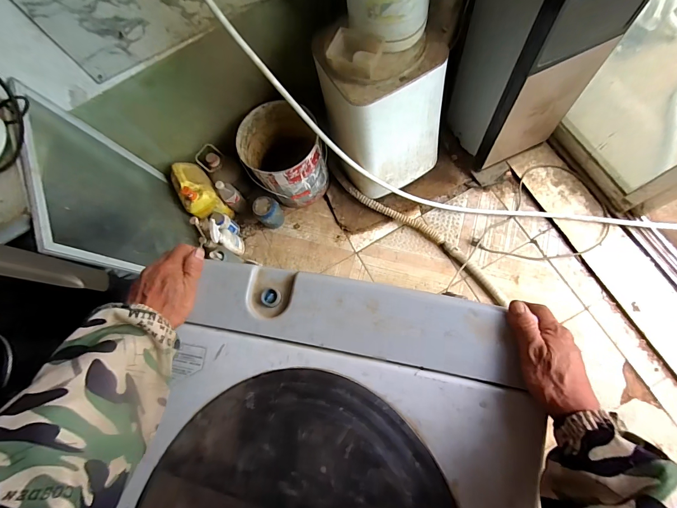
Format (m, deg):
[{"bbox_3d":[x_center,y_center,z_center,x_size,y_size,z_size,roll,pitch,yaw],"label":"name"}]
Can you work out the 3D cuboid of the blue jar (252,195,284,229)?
[{"bbox_3d":[-0.262,-0.156,1.316,0.098,0.137,0.103,-2,77,7],"label":"blue jar"}]

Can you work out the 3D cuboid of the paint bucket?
[{"bbox_3d":[-0.205,-0.354,1.259,0.267,0.261,0.290,-2,77,7],"label":"paint bucket"}]

